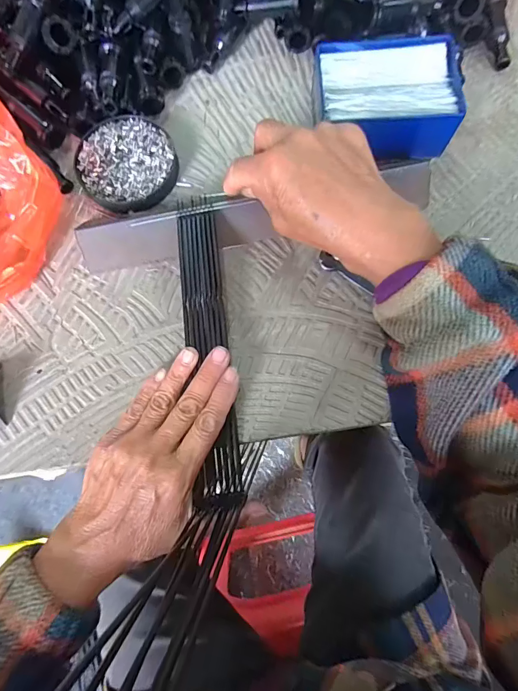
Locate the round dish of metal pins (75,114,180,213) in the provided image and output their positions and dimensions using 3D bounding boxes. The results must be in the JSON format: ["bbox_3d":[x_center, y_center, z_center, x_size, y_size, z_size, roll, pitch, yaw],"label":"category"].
[{"bbox_3d":[-0.112,-0.155,0.336,0.084,0.015,0.081,0,78,1],"label":"round dish of metal pins"}]

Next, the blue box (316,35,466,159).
[{"bbox_3d":[0.104,-0.200,0.323,0.114,0.045,0.084,-1,78,1],"label":"blue box"}]

